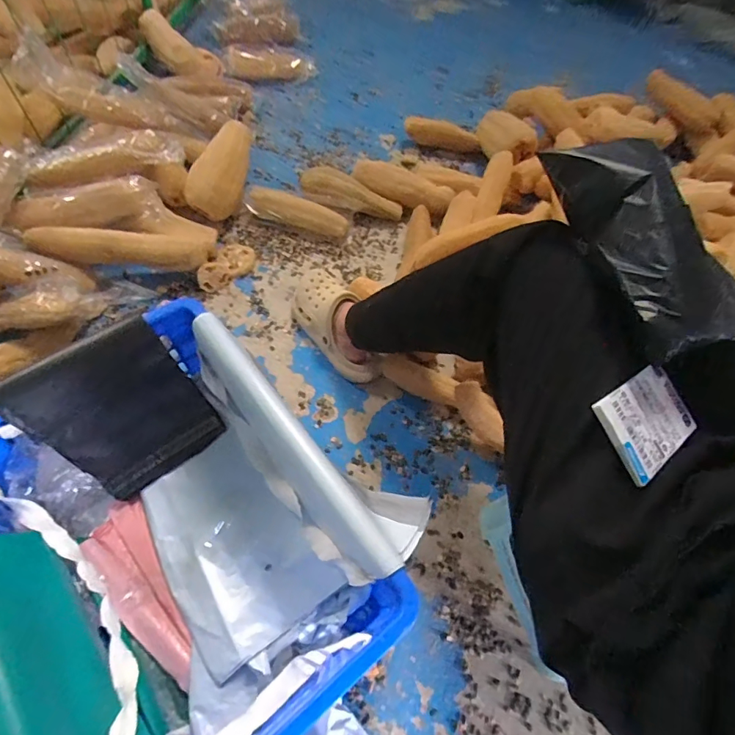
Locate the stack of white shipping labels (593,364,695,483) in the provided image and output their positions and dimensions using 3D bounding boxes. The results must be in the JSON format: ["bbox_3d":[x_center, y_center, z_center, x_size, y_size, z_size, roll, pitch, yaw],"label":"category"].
[{"bbox_3d":[0.258,0.046,0.410,0.121,0.008,0.074,-21,81,-35],"label":"stack of white shipping labels"}]

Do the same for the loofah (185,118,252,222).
[{"bbox_3d":[-0.338,-0.461,1.024,0.114,0.089,0.259,2,61,-3],"label":"loofah"}]

